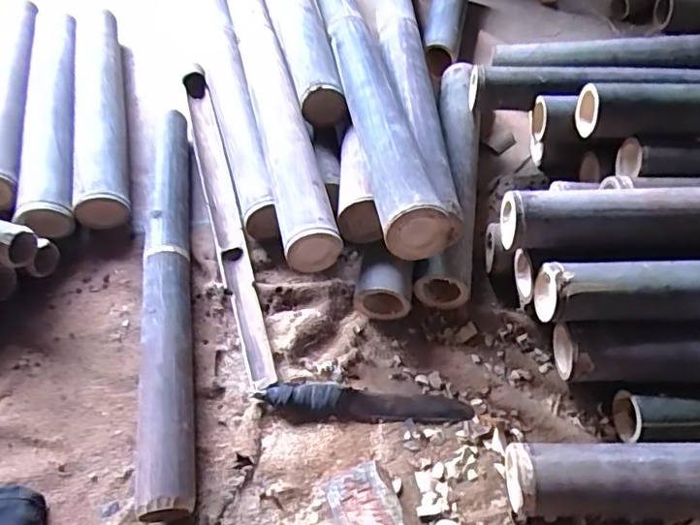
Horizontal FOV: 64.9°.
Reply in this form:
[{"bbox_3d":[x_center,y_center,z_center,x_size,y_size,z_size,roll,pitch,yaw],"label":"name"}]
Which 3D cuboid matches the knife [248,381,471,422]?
[{"bbox_3d":[0.020,0.175,0.693,0.263,0.023,0.039,2,53,3],"label":"knife"}]

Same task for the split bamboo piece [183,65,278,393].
[{"bbox_3d":[-0.206,-0.098,0.876,0.048,0.055,0.653,-14,54,-10],"label":"split bamboo piece"}]

